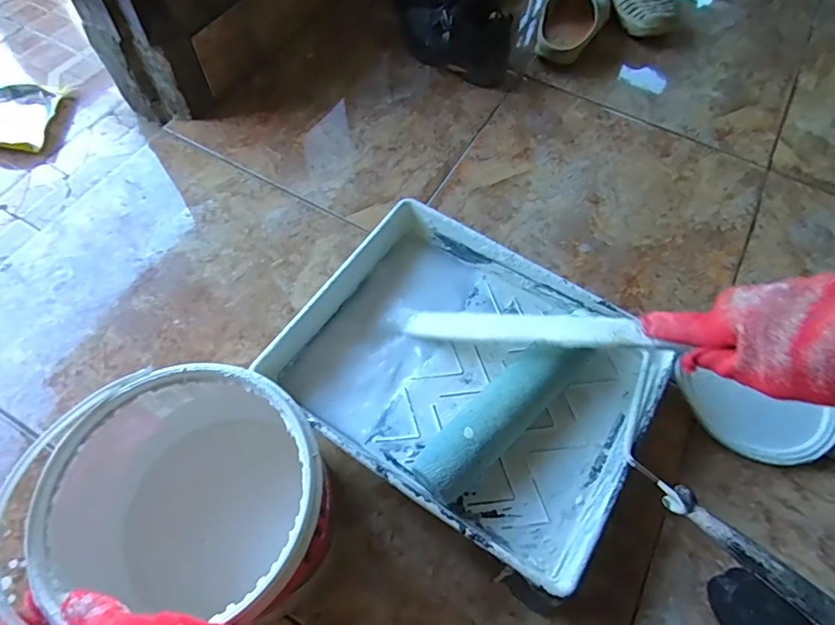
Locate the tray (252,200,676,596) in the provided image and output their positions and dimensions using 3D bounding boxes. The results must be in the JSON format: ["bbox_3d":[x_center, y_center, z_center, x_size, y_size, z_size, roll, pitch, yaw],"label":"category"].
[{"bbox_3d":[0.054,0.063,0.526,0.347,0.074,0.280,31,65,17],"label":"tray"}]

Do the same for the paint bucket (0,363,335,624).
[{"bbox_3d":[-0.165,0.142,0.375,0.194,0.157,0.165,-12,60,-6],"label":"paint bucket"}]

